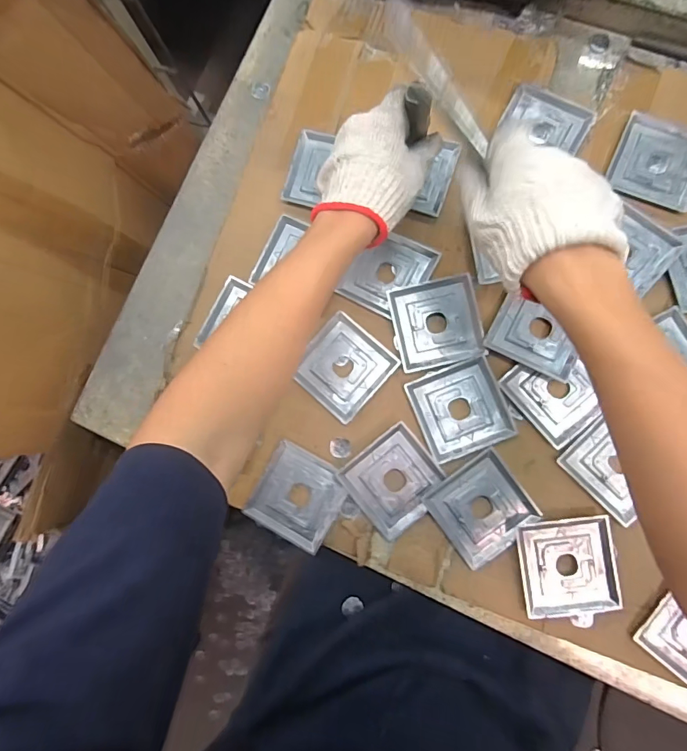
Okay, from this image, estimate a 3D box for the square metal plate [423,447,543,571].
[{"bbox_3d":[0.139,0.134,0.438,0.089,0.007,0.085,-36,80,0],"label":"square metal plate"}]

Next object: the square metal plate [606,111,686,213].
[{"bbox_3d":[0.339,-0.231,0.467,0.088,0.004,0.091,24,86,9],"label":"square metal plate"}]

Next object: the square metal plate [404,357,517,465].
[{"bbox_3d":[0.123,0.035,0.455,0.088,0.009,0.089,-23,81,3],"label":"square metal plate"}]

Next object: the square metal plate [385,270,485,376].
[{"bbox_3d":[0.099,-0.055,0.463,0.089,0.014,0.090,-11,82,5],"label":"square metal plate"}]

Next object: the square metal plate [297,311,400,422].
[{"bbox_3d":[0.000,-0.009,0.475,0.085,0.010,0.091,42,88,9],"label":"square metal plate"}]

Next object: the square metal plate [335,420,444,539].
[{"bbox_3d":[0.053,0.109,0.449,0.089,0.013,0.086,-40,80,0],"label":"square metal plate"}]

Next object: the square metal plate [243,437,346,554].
[{"bbox_3d":[-0.048,0.130,0.464,0.088,0.013,0.090,27,86,9],"label":"square metal plate"}]

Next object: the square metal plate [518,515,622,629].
[{"bbox_3d":[0.220,0.190,0.422,0.088,0.013,0.099,-5,82,5],"label":"square metal plate"}]

